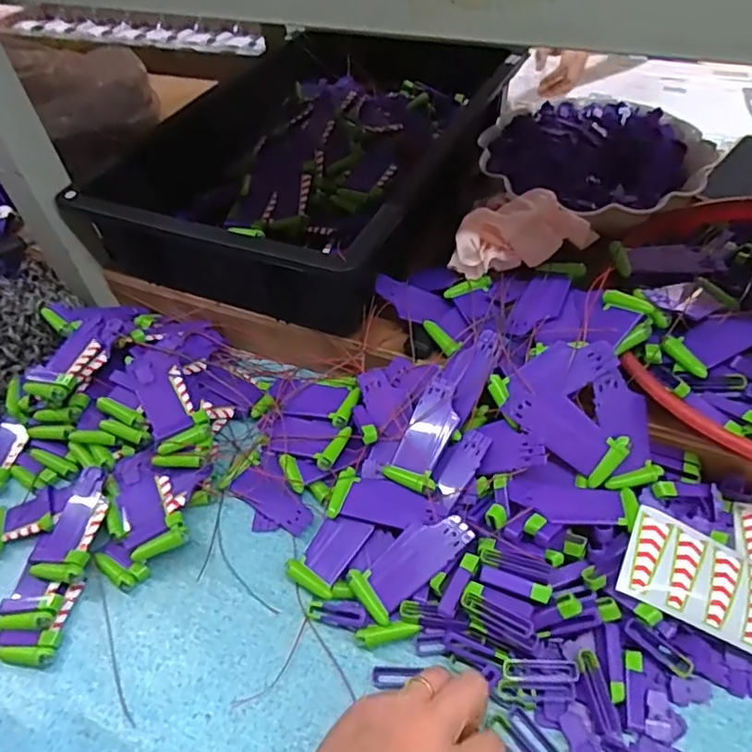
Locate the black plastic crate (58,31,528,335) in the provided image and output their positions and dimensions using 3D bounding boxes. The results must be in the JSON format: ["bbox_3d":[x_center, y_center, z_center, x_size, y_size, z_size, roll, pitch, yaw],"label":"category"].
[{"bbox_3d":[-0.055,-0.231,0.648,0.306,0.121,0.414,18,53,20],"label":"black plastic crate"}]

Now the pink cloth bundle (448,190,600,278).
[{"bbox_3d":[0.127,-0.123,0.502,0.135,0.052,0.045,-23,50,-14],"label":"pink cloth bundle"}]

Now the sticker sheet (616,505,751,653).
[{"bbox_3d":[0.253,0.153,0.375,0.192,0.008,0.057,26,68,8],"label":"sticker sheet"}]

